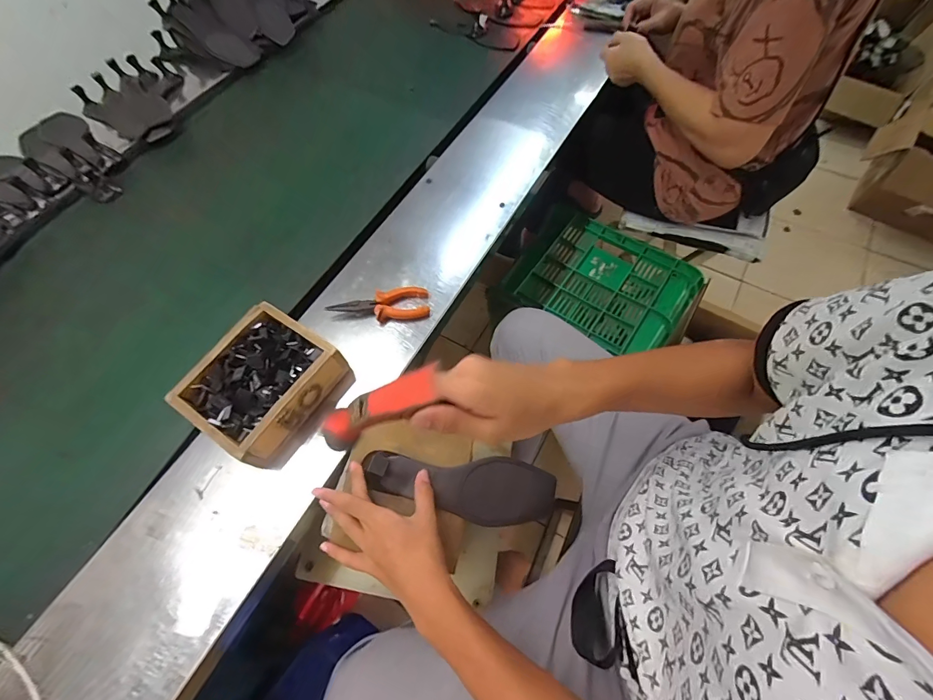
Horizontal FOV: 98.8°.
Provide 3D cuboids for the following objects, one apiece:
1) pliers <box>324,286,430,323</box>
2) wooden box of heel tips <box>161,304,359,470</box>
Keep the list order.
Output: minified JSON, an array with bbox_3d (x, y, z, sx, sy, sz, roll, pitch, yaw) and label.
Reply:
[{"bbox_3d":[-0.136,-0.069,0.627,0.150,0.023,0.049,-6,64,-1],"label":"pliers"},{"bbox_3d":[-0.281,0.045,0.558,0.163,0.061,0.181,30,69,15],"label":"wooden box of heel tips"}]

